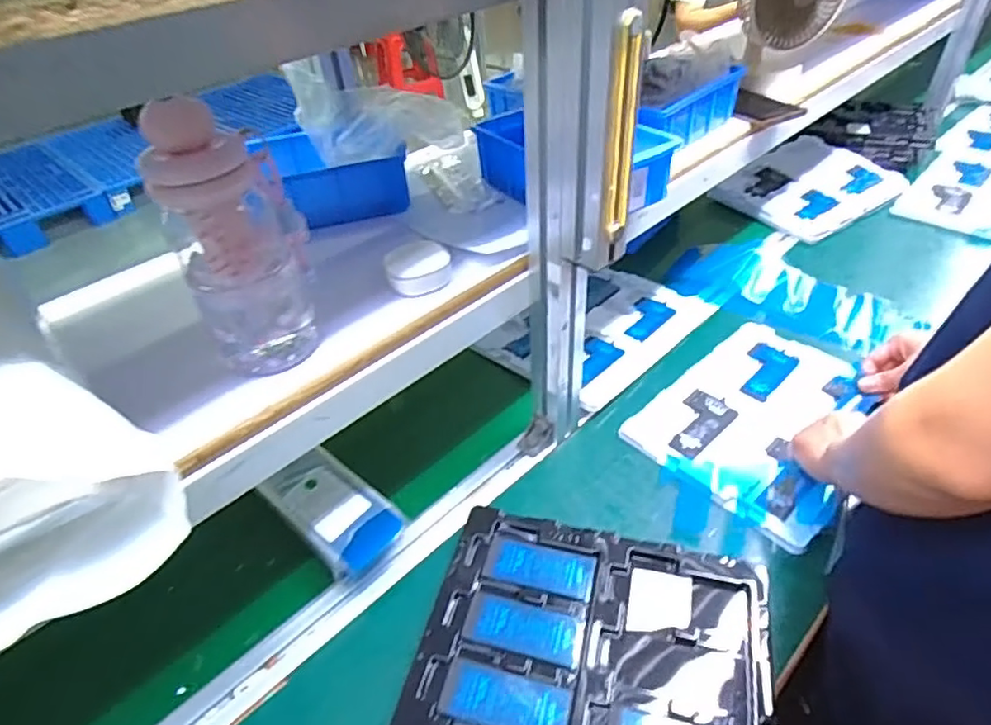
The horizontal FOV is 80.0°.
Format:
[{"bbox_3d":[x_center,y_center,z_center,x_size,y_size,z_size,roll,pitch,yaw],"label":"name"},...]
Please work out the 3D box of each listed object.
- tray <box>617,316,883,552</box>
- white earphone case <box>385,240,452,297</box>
[{"bbox_3d":[0.314,0.057,0.691,0.216,0.021,0.287,30,52,34],"label":"tray"},{"bbox_3d":[-0.072,-0.088,0.540,0.057,0.026,0.058,-16,42,-12],"label":"white earphone case"}]

